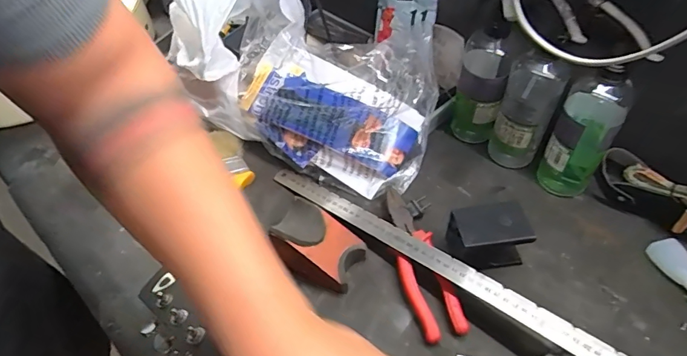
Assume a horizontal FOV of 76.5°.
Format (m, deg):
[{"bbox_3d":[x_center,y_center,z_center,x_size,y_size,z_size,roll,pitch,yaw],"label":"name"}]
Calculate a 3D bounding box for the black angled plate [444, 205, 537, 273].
[{"bbox_3d":[0.163,0.071,0.503,0.083,0.060,0.059,-13,49,-8],"label":"black angled plate"}]

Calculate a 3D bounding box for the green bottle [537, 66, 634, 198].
[{"bbox_3d":[0.289,-0.052,0.524,0.064,0.189,0.057,24,54,22],"label":"green bottle"}]

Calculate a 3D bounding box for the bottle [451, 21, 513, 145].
[{"bbox_3d":[0.185,-0.121,0.598,0.058,0.178,0.049,10,50,12],"label":"bottle"}]

